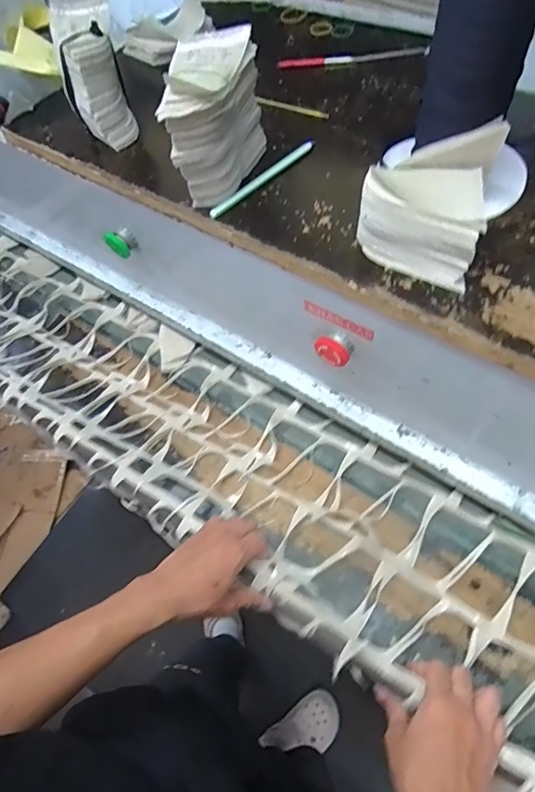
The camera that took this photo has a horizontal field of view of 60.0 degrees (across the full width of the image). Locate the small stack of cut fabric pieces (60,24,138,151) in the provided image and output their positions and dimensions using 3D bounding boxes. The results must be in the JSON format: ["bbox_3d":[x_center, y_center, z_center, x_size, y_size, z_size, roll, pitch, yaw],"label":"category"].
[{"bbox_3d":[-0.189,-0.340,0.520,0.060,0.099,0.055,-23,59,-12],"label":"small stack of cut fabric pieces"}]

